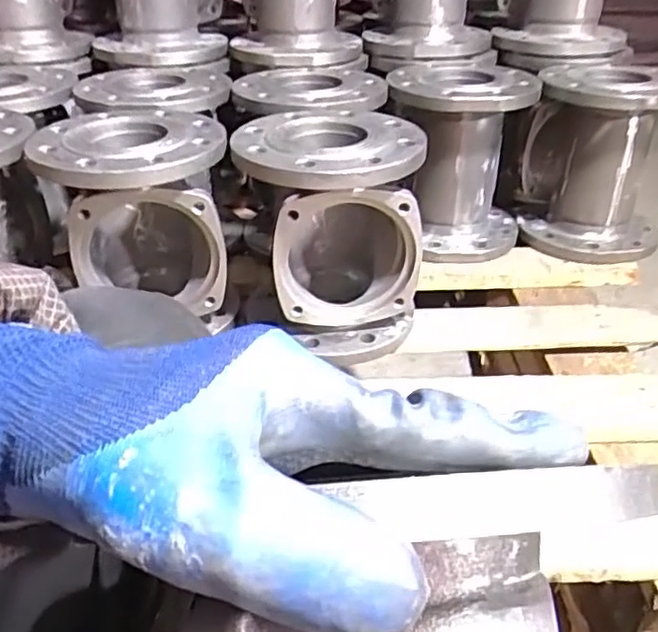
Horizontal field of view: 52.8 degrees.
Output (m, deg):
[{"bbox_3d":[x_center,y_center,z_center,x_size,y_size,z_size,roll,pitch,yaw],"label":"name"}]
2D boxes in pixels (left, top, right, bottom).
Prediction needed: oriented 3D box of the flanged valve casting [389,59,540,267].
[{"bbox_3d":[0.168,-0.203,0.885,0.183,0.219,0.166,11,36,15],"label":"flanged valve casting"}]

